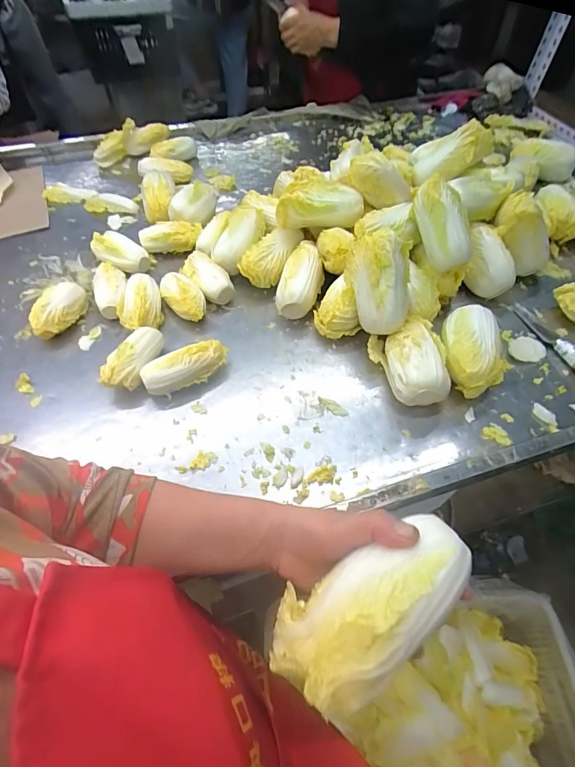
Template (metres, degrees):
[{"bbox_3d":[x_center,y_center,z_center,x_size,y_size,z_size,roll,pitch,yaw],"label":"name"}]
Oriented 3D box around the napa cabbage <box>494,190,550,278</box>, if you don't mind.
[{"bbox_3d":[0.398,-0.241,0.669,0.065,0.141,0.059,-7,42,45],"label":"napa cabbage"}]

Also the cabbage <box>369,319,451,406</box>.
[{"bbox_3d":[0.170,-0.032,0.575,0.086,0.067,0.128,-7,54,-4],"label":"cabbage"}]

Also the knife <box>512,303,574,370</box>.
[{"bbox_3d":[0.422,-0.066,0.622,0.027,0.025,0.186,-17,55,-12],"label":"knife"}]

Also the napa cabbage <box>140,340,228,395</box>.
[{"bbox_3d":[-0.145,-0.023,0.576,0.125,0.049,0.053,-24,57,-17],"label":"napa cabbage"}]

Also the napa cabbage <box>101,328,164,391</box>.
[{"bbox_3d":[-0.220,-0.035,0.584,0.056,0.045,0.114,21,56,15],"label":"napa cabbage"}]

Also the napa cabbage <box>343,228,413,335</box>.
[{"bbox_3d":[0.134,-0.146,0.585,0.082,0.145,0.062,-1,9,31],"label":"napa cabbage"}]

